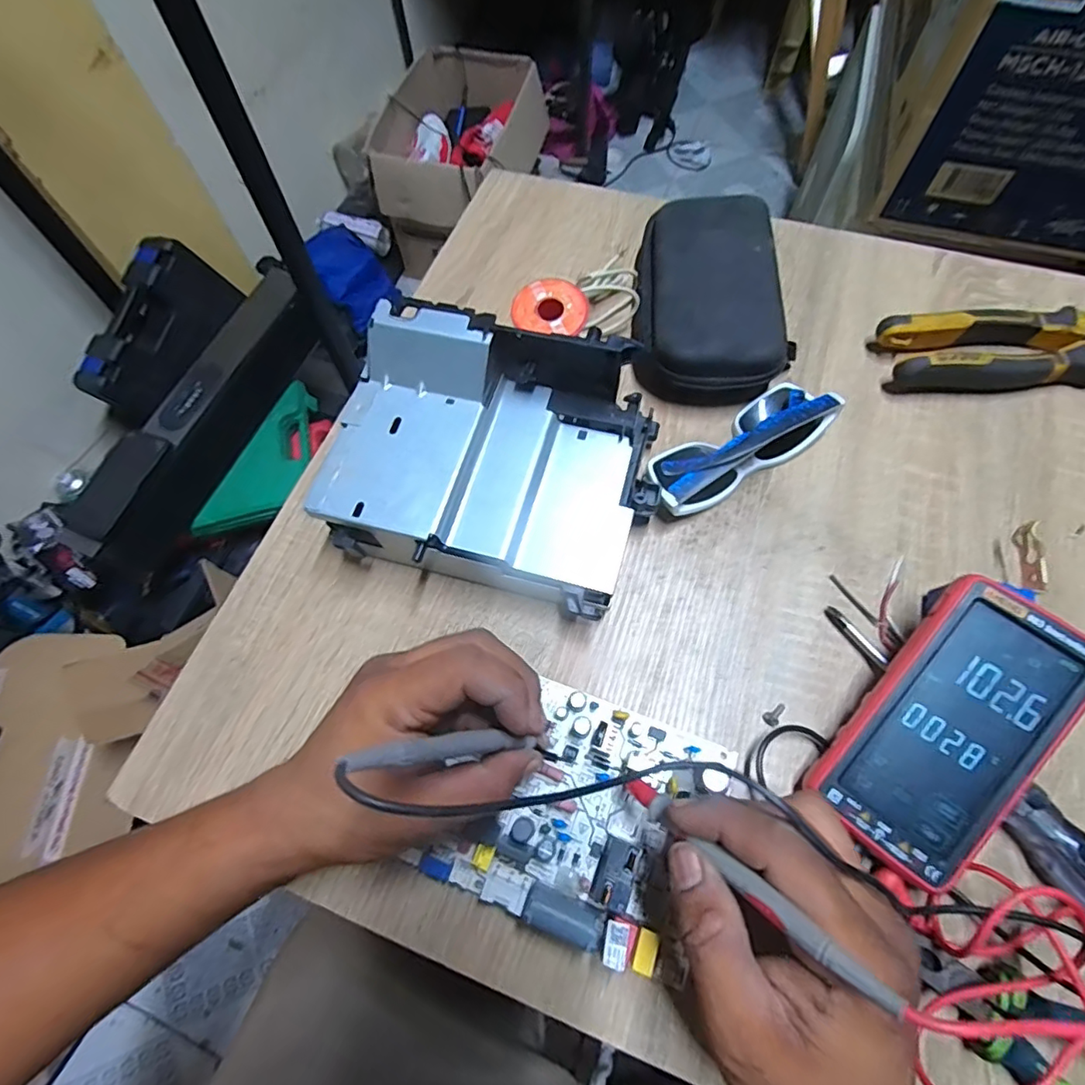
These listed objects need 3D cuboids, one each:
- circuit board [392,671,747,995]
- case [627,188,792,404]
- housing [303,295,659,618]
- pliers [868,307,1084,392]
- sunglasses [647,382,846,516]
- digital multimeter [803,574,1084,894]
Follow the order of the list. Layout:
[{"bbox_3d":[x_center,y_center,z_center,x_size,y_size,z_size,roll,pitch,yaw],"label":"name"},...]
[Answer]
[{"bbox_3d":[0.024,0.142,0.289,0.135,0.024,0.116,20,66,11],"label":"circuit board"},{"bbox_3d":[0.126,-0.187,0.417,0.104,0.058,0.178,7,66,6],"label":"case"},{"bbox_3d":[-0.029,-0.049,0.339,0.184,0.101,0.137,12,67,8],"label":"housing"},{"bbox_3d":[0.367,-0.143,0.404,0.226,0.031,0.057,-4,66,1],"label":"pliers"},{"bbox_3d":[0.131,-0.069,0.368,0.138,0.042,0.048,-31,68,-11],"label":"sunglasses"},{"bbox_3d":[0.208,0.094,0.282,0.075,0.021,0.147,37,88,19],"label":"digital multimeter"}]

